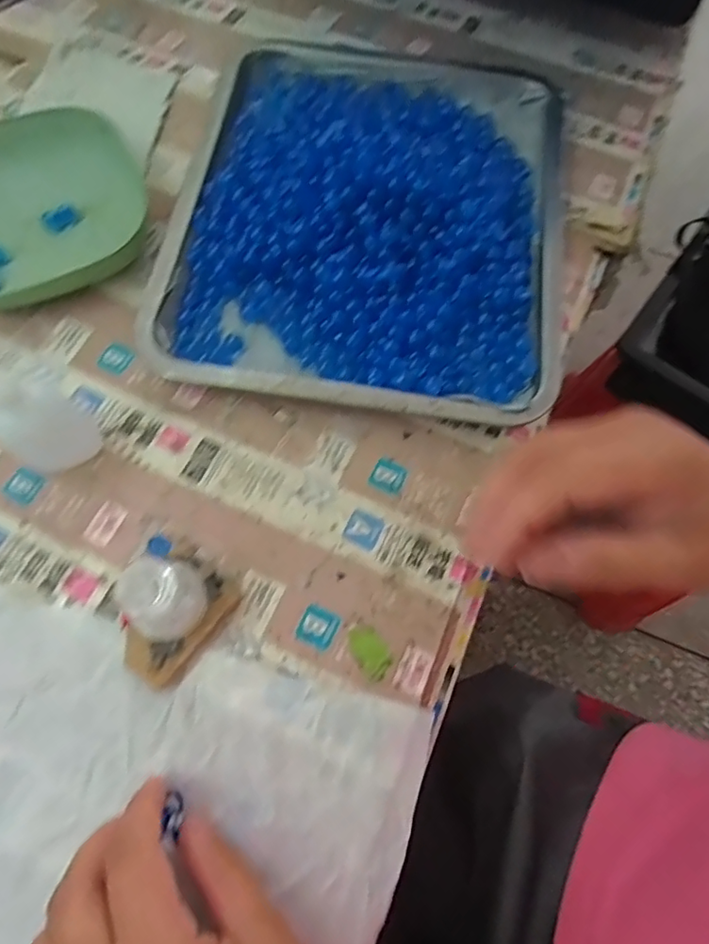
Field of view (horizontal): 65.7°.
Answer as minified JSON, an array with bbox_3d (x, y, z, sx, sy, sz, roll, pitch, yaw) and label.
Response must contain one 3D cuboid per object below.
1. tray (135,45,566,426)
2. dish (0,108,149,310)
[{"bbox_3d":[0.014,-0.188,0.383,0.265,0.047,0.315,9,68,1],"label":"tray"},{"bbox_3d":[-0.219,-0.182,0.377,0.144,0.034,0.127,-26,72,-12],"label":"dish"}]

